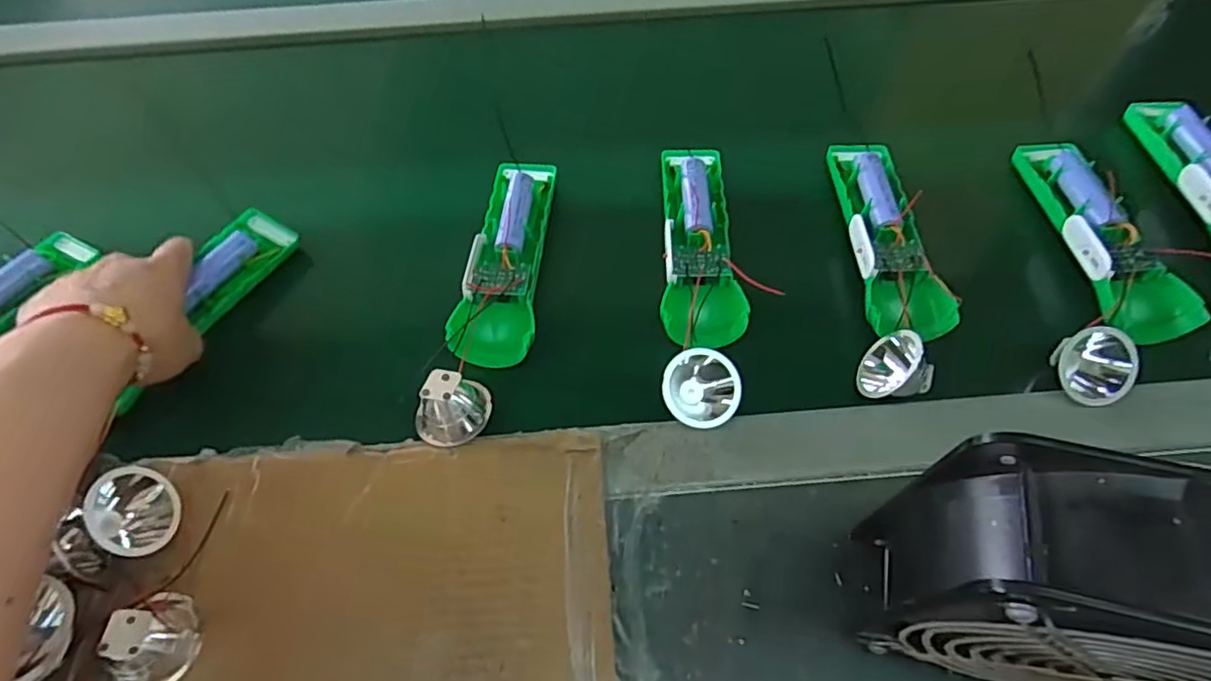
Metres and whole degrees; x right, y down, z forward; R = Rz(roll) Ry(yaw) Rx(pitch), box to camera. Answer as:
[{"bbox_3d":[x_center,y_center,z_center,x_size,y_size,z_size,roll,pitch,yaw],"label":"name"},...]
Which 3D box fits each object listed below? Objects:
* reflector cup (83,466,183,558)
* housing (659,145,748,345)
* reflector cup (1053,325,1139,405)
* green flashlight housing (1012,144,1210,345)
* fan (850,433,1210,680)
[{"bbox_3d":[-0.234,0.083,0.315,0.018,0.042,0.037,8,59,42],"label":"reflector cup"},{"bbox_3d":[0.063,-0.065,0.413,0.049,0.030,0.152,2,60,3],"label":"housing"},{"bbox_3d":[0.271,0.015,0.349,0.023,0.033,0.038,17,58,-23],"label":"reflector cup"},{"bbox_3d":[0.306,-0.068,0.391,0.043,0.030,0.150,-4,60,0],"label":"green flashlight housing"},{"bbox_3d":[0.186,0.101,0.241,0.157,0.152,0.061,14,62,10],"label":"fan"}]

